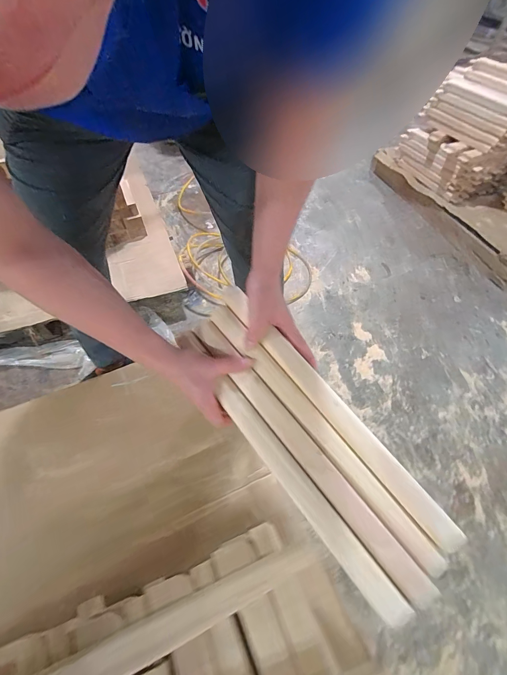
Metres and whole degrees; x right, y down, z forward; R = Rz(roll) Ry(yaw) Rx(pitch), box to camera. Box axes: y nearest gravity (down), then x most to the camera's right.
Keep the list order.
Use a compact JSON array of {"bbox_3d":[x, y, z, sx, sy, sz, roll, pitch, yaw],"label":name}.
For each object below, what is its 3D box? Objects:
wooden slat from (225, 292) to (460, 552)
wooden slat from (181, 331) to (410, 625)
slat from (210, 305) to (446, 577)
[{"bbox_3d":[0.094,0.082,0.393,0.030,0.017,0.414,-35,74,-23],"label":"wooden slat"},{"bbox_3d":[0.025,0.145,0.376,0.034,0.014,0.405,-33,70,-22],"label":"wooden slat"},{"bbox_3d":[0.077,0.109,0.389,0.030,0.014,0.403,-35,74,-23],"label":"slat"}]

